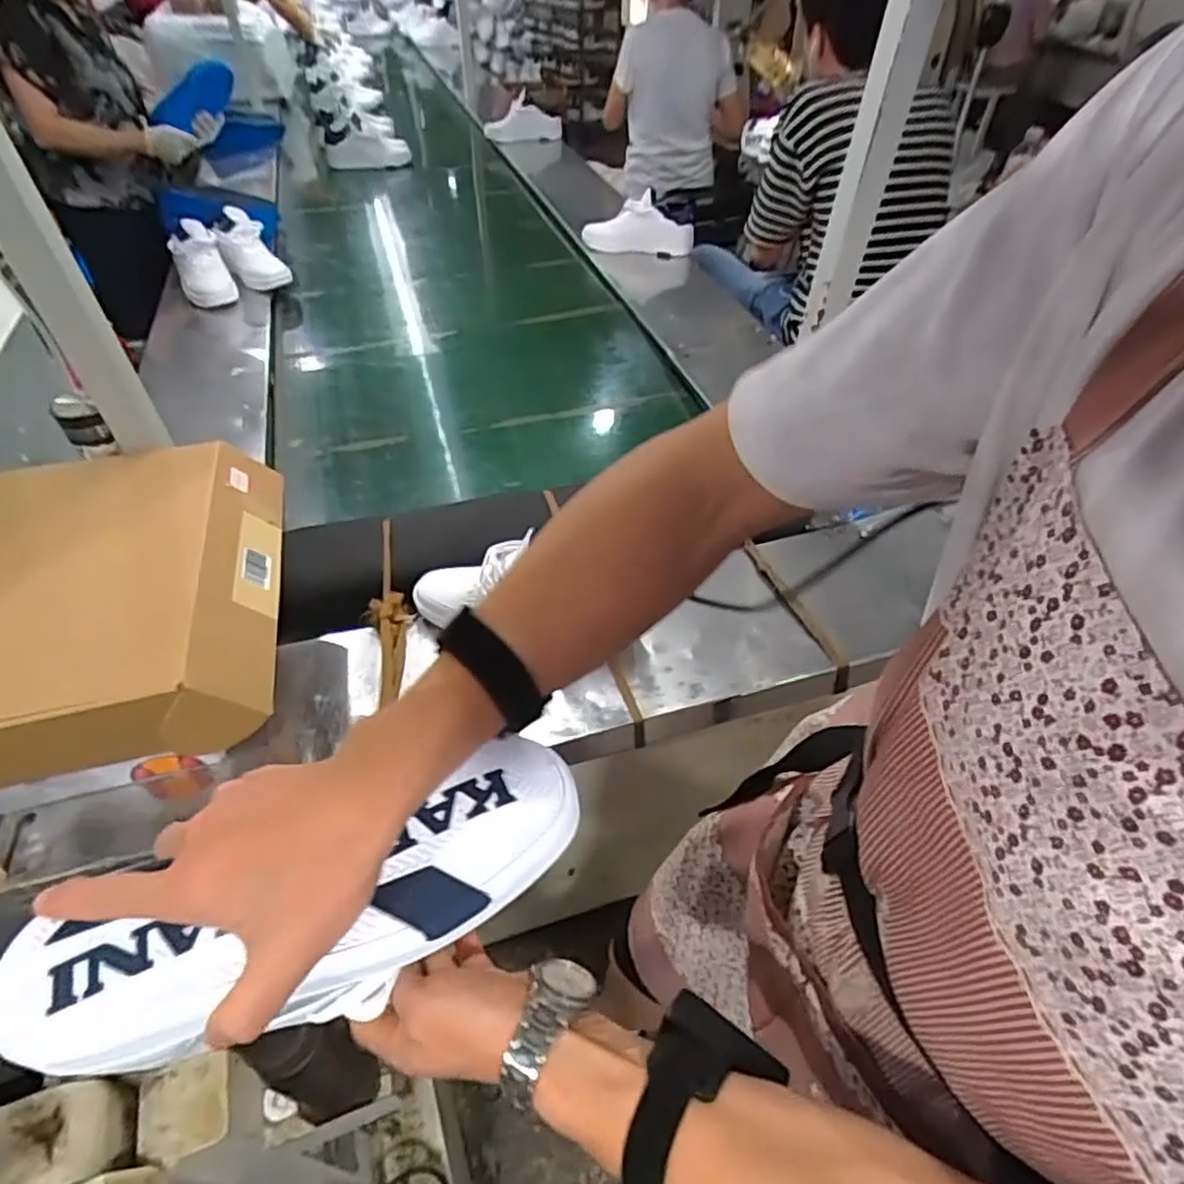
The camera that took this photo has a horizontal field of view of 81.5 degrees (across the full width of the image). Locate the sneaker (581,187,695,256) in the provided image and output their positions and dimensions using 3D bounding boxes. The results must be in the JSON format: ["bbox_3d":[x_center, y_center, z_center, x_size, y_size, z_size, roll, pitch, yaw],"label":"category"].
[{"bbox_3d":[0.115,-0.897,1.703,0.280,0.117,0.102,4,46,3],"label":"sneaker"}]

